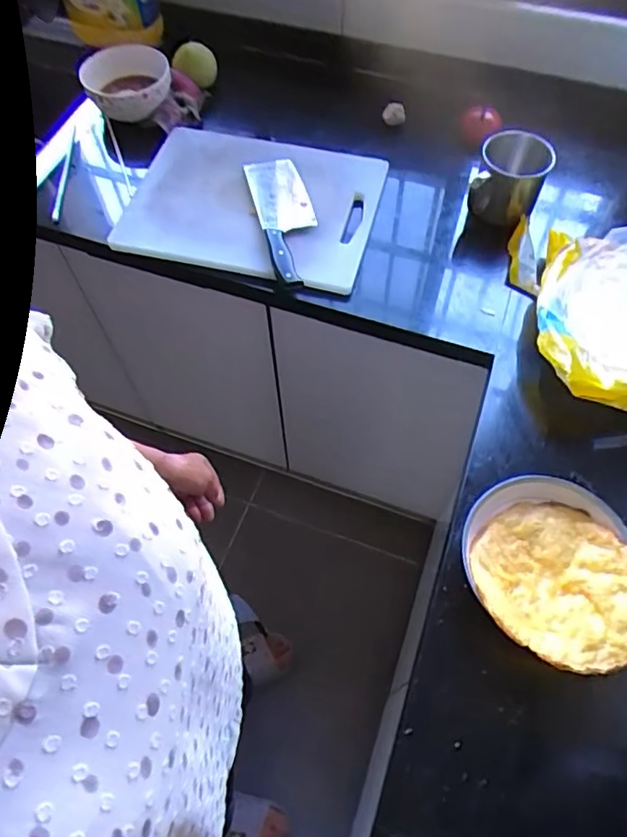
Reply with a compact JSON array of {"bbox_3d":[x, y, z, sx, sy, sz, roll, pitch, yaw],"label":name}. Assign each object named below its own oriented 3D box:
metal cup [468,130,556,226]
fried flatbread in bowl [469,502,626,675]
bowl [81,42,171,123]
[{"bbox_3d":[0.302,-0.367,0.883,0.102,0.106,0.104,0,61,1],"label":"metal cup"},{"bbox_3d":[0.255,0.172,0.605,0.165,0.046,0.173,0,61,1],"label":"fried flatbread in bowl"},{"bbox_3d":[-0.306,-0.555,0.945,0.137,0.054,0.139,0,61,1],"label":"bowl"}]

